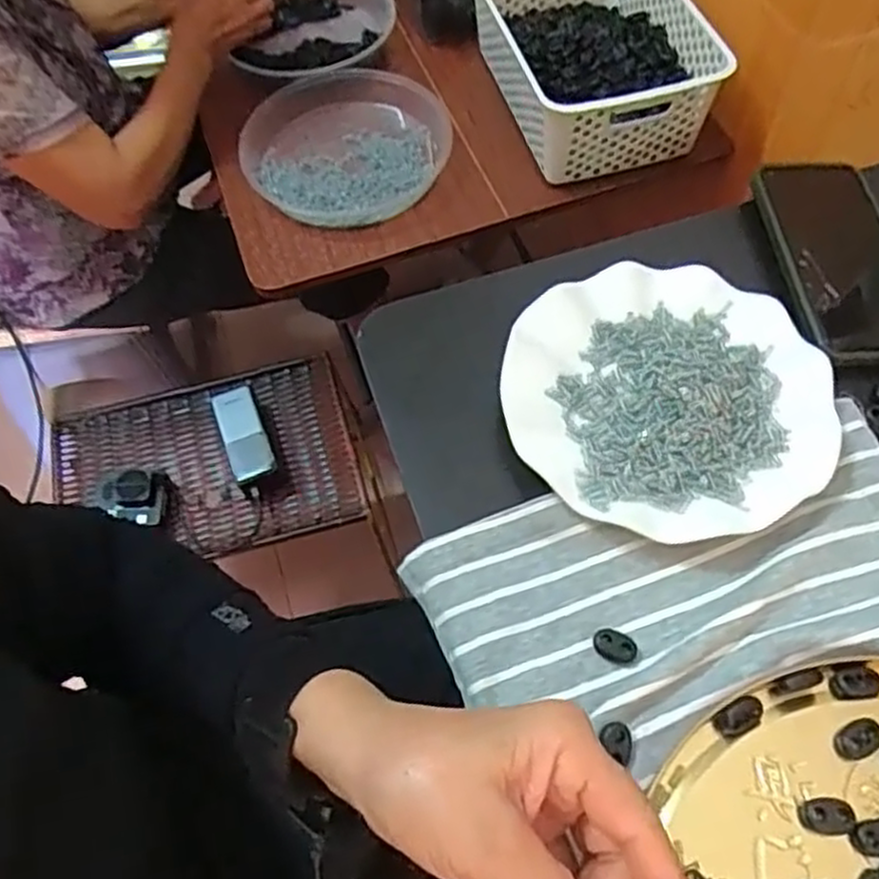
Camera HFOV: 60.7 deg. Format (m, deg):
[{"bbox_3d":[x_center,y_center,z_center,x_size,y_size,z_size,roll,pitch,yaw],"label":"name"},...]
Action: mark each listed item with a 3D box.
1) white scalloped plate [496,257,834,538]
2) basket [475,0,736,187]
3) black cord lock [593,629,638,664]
[{"bbox_3d":[0.132,-0.026,0.439,0.182,0.023,0.175,-2,60,3],"label":"white scalloped plate"},{"bbox_3d":[0.174,-0.445,0.861,0.212,0.108,0.313,-14,61,-4],"label":"basket"},{"bbox_3d":[0.089,0.104,0.378,0.021,0.006,0.013,17,63,13],"label":"black cord lock"}]

